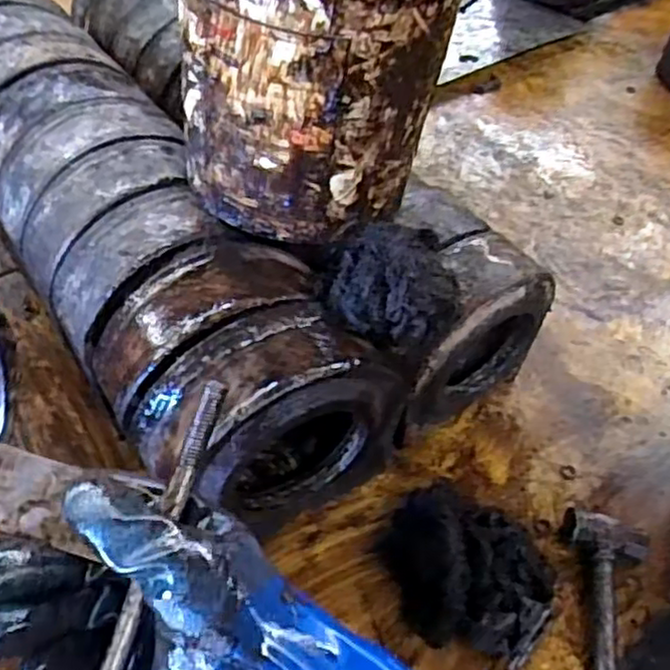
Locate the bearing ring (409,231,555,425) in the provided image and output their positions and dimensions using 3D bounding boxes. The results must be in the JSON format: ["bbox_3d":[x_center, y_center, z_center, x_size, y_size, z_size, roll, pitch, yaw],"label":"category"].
[{"bbox_3d":[0.163,0.002,0.916,0.230,0.226,0.107,-31,58,-25],"label":"bearing ring"}]

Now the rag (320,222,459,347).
[{"bbox_3d":[0.061,-0.063,0.799,0.152,0.108,0.144,0,50,-3],"label":"rag"}]

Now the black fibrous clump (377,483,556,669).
[{"bbox_3d":[0.157,0.269,0.835,0.201,0.090,0.176,14,52,11],"label":"black fibrous clump"}]

